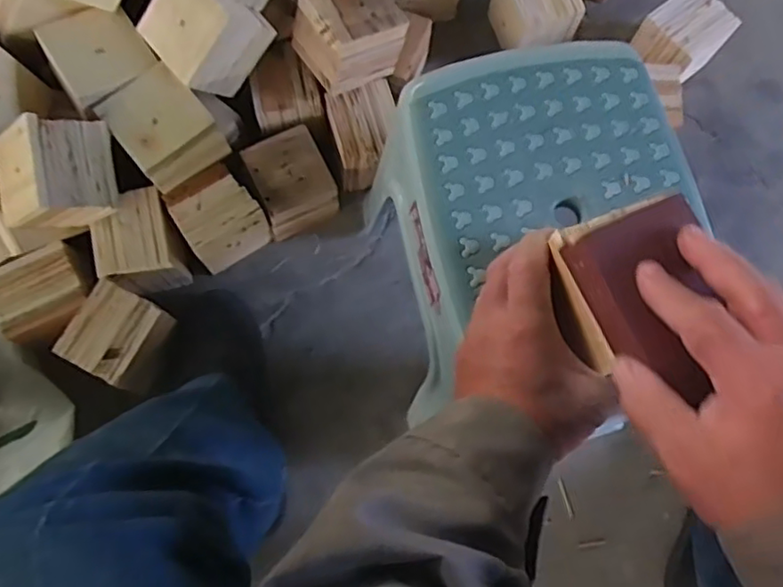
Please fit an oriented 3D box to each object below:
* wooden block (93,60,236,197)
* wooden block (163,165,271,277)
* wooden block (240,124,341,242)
[{"bbox_3d":[-0.247,-0.179,0.689,0.091,0.066,0.104,-39,81,-10],"label":"wooden block"},{"bbox_3d":[-0.202,-0.087,0.738,0.087,0.073,0.087,-37,80,-10],"label":"wooden block"},{"bbox_3d":[-0.119,-0.132,0.768,0.088,0.080,0.107,-20,78,-6],"label":"wooden block"}]

